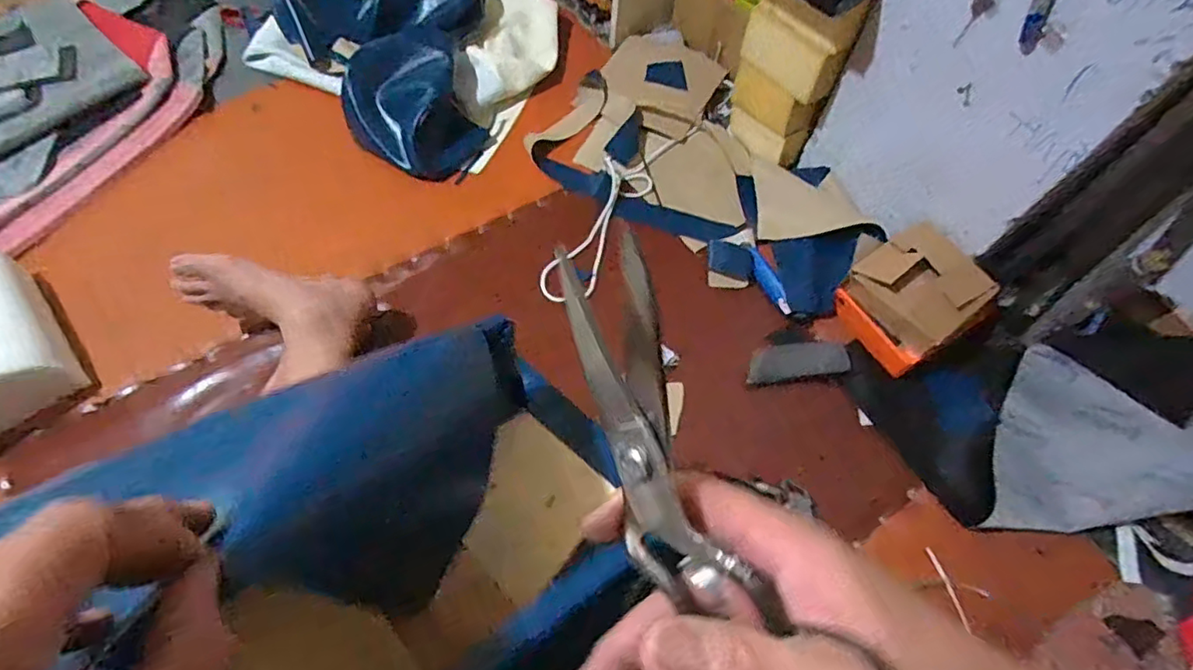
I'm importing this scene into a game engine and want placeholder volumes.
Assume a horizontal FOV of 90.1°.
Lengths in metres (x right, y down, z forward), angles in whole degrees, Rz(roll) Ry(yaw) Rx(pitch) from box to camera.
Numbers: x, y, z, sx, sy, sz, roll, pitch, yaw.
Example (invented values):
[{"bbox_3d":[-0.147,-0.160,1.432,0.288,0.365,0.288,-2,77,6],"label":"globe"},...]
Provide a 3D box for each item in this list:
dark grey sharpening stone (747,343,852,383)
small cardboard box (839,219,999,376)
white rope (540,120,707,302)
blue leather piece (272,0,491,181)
[{"bbox_3d":[0.275,0.033,0.813,0.145,0.020,0.046,-8,62,-9],"label":"dark grey sharpening stone"},{"bbox_3d":[0.431,-0.056,0.831,0.152,0.107,0.166,-28,67,-19],"label":"small cardboard box"},{"bbox_3d":[0.034,-0.216,0.955,0.105,0.034,0.422,28,62,10],"label":"white rope"},{"bbox_3d":[-0.355,-0.442,0.983,0.349,0.118,0.377,-6,62,-8],"label":"blue leather piece"}]

